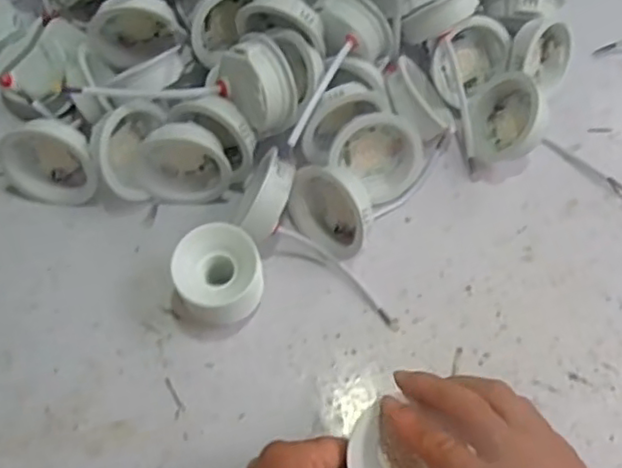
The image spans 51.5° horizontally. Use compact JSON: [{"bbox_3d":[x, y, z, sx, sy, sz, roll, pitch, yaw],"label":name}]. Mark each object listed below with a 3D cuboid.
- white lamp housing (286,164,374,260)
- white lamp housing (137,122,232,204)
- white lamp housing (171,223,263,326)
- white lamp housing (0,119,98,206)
[{"bbox_3d":[0.015,-0.018,0.469,0.031,0.074,0.070,-29,68,-28],"label":"white lamp housing"},{"bbox_3d":[-0.096,-0.052,0.490,0.066,0.068,0.034,-7,65,-4],"label":"white lamp housing"},{"bbox_3d":[-0.061,0.032,0.454,0.063,0.057,0.061,-25,68,-12],"label":"white lamp housing"},{"bbox_3d":[-0.196,-0.053,0.489,0.071,0.065,0.038,0,65,-1],"label":"white lamp housing"}]

